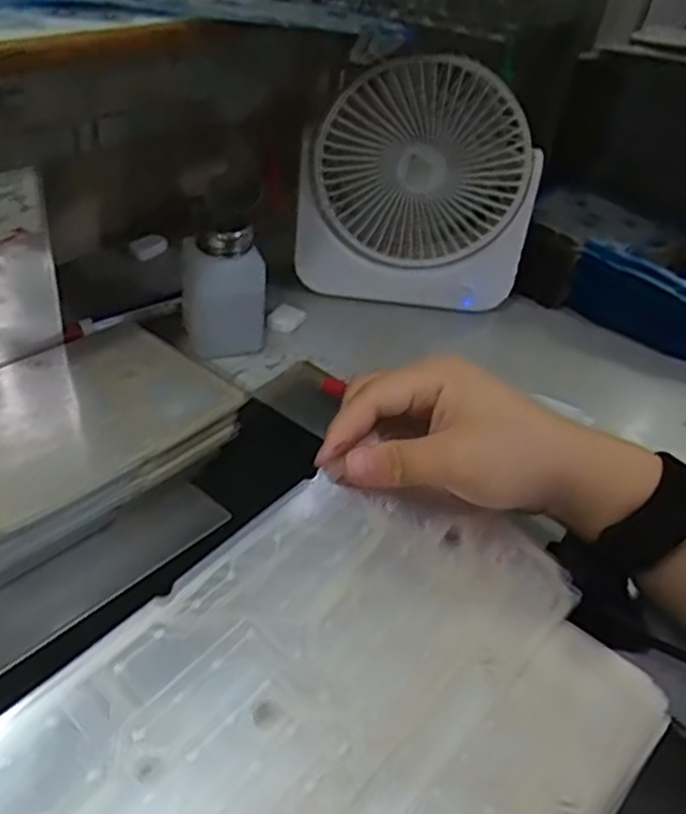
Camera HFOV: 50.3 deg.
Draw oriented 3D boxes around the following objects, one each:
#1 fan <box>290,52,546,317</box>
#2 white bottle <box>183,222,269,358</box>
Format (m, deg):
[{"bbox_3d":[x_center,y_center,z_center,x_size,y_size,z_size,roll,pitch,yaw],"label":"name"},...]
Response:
[{"bbox_3d":[0.060,-0.176,0.589,0.185,0.184,0.057,5,39,-3],"label":"fan"},{"bbox_3d":[-0.088,-0.089,0.541,0.057,0.091,0.046,-7,41,-17],"label":"white bottle"}]

